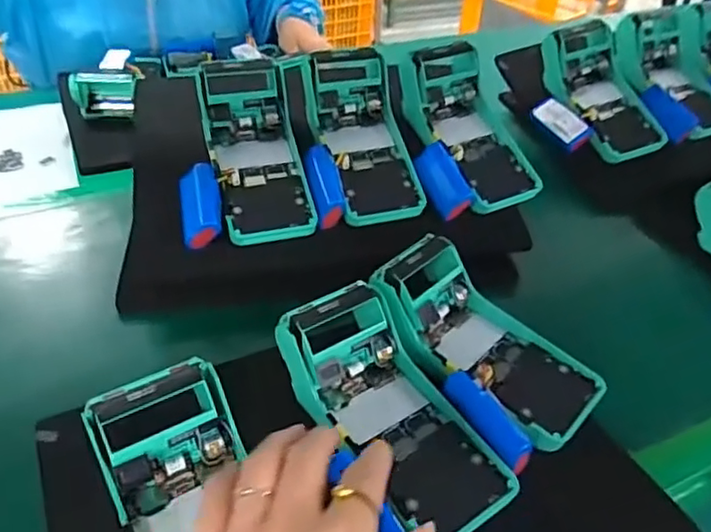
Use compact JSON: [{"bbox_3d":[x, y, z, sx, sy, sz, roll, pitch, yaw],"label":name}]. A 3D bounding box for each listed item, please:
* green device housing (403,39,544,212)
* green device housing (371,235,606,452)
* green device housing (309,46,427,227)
[{"bbox_3d":[0.107,-0.131,0.575,0.088,0.059,0.173,-19,74,-30],"label":"green device housing"},{"bbox_3d":[0.088,0.058,0.439,0.171,0.053,0.091,42,47,16],"label":"green device housing"},{"bbox_3d":[0.005,-0.115,0.552,0.086,0.053,0.170,-9,70,-18],"label":"green device housing"}]

